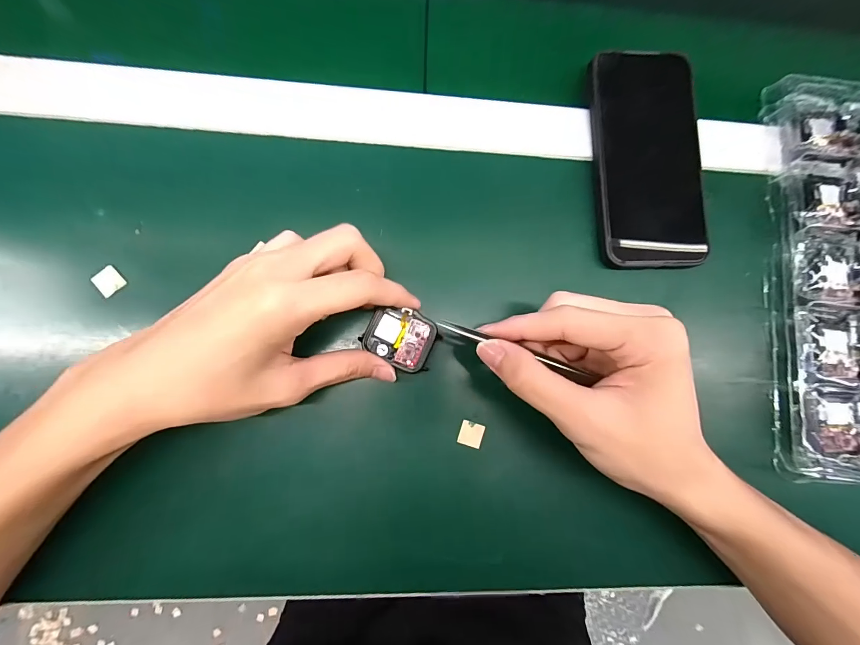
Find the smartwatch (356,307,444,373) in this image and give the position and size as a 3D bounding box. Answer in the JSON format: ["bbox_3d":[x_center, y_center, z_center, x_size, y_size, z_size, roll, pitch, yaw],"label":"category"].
[{"bbox_3d":[-0.018,0.009,0.239,0.045,0.008,0.037,28,84,0],"label":"smartwatch"}]

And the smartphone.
[{"bbox_3d":[0.160,-0.118,0.261,0.078,0.008,0.155,-2,83,-5],"label":"smartphone"}]

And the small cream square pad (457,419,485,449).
[{"bbox_3d":[0.028,0.074,0.242,0.016,0.004,0.015,18,81,-3],"label":"small cream square pad"}]

